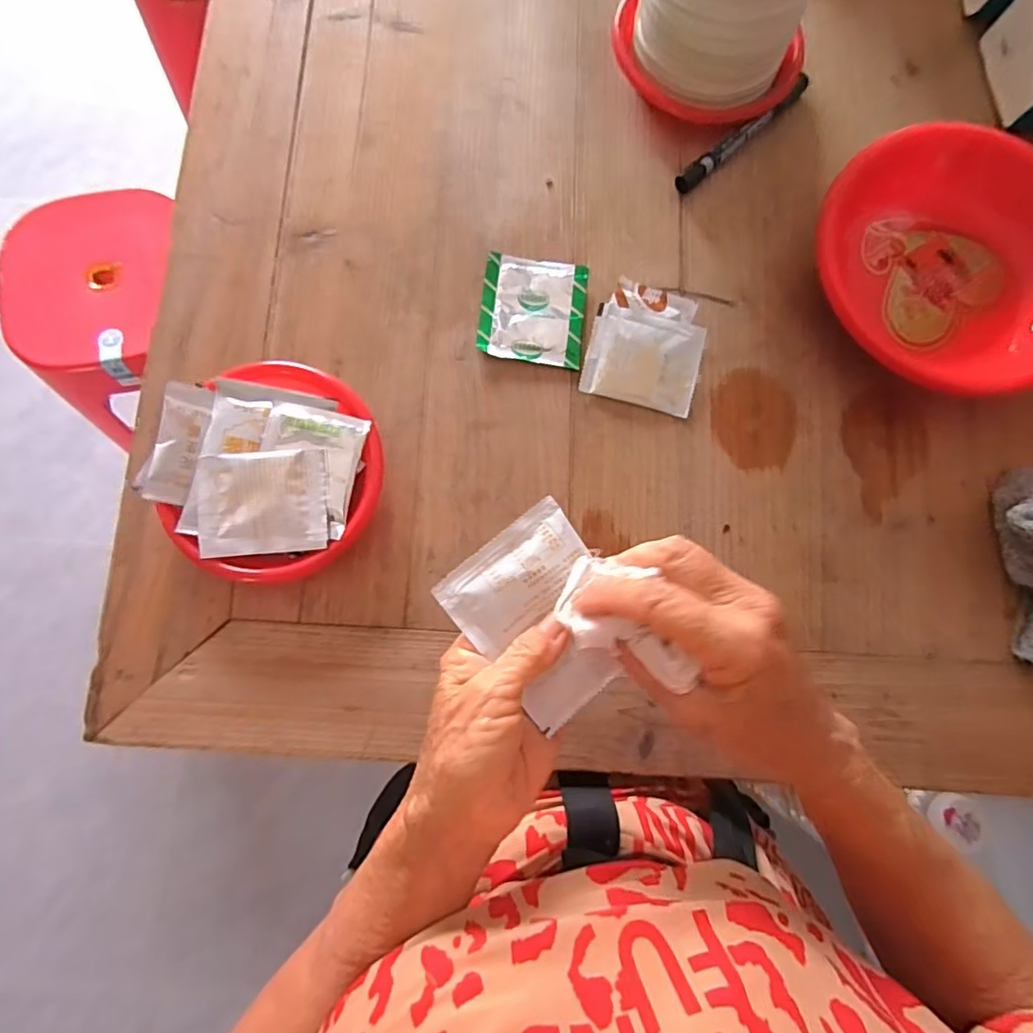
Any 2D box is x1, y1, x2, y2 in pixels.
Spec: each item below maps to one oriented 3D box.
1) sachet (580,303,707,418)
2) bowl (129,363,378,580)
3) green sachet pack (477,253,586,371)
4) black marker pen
[{"bbox_3d":[0.090,-0.110,0.408,0.078,0.014,0.064,14,80,2],"label":"sachet"},{"bbox_3d":[-0.160,-0.030,0.380,0.136,0.035,0.139,0,79,-1],"label":"bowl"},{"bbox_3d":[0.012,-0.149,0.419,0.073,0.006,0.078,7,79,1],"label":"green sachet pack"},{"bbox_3d":[0.174,-0.292,0.445,0.137,0.017,0.014,-42,83,-8],"label":"black marker pen"}]

